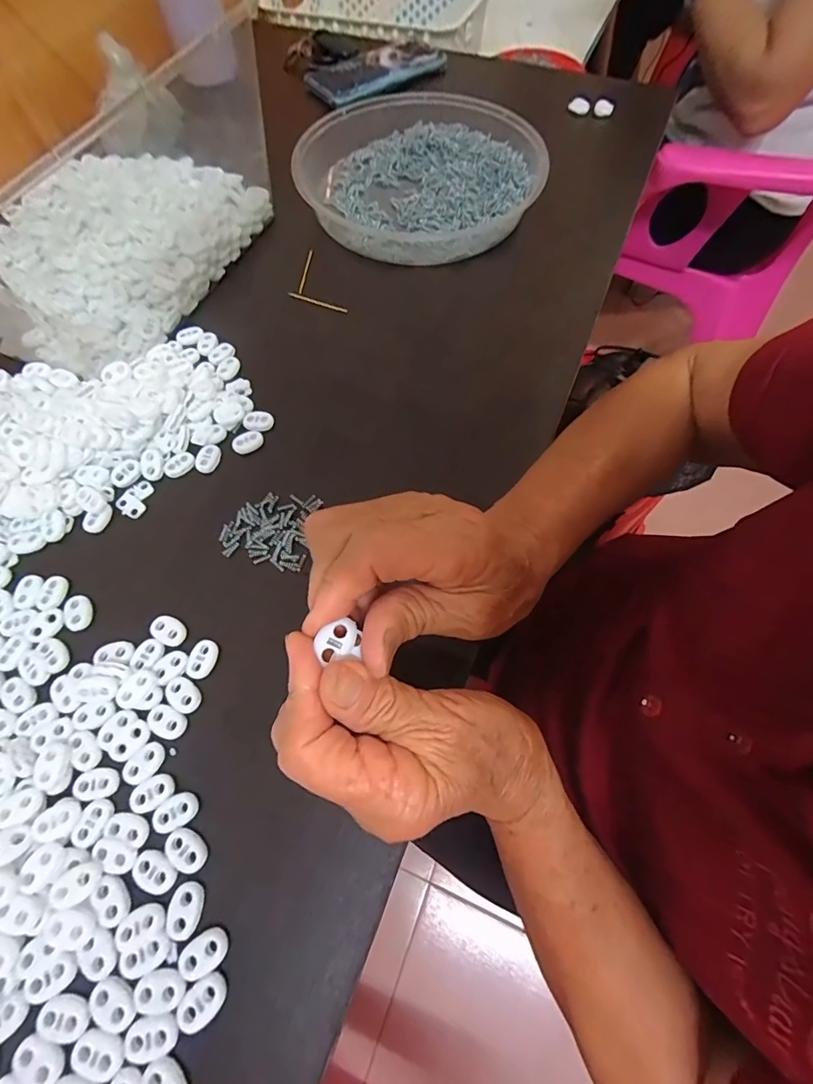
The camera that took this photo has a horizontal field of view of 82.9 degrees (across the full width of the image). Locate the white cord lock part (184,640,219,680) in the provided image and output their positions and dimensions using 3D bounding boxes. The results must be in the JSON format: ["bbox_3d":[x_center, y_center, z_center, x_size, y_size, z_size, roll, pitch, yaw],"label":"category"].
[{"bbox_3d":[-0.122,0.070,0.275,0.016,0.005,0.022,14,66,7],"label":"white cord lock part"}]

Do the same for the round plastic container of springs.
[{"bbox_3d":[0.014,-0.360,0.450,0.224,0.045,0.214,0,65,1],"label":"round plastic container of springs"}]

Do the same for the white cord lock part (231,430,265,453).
[{"bbox_3d":[-0.117,-0.074,0.339,0.022,0.007,0.014,-33,69,-13],"label":"white cord lock part"}]

